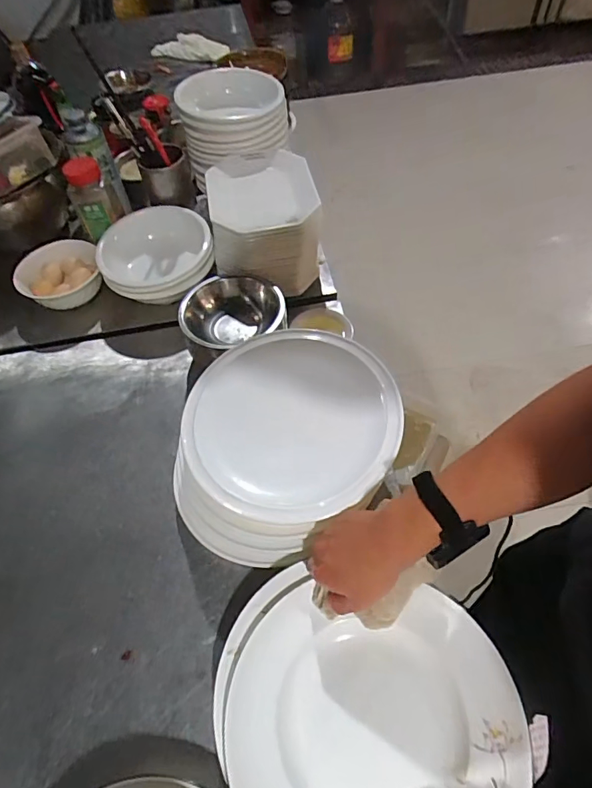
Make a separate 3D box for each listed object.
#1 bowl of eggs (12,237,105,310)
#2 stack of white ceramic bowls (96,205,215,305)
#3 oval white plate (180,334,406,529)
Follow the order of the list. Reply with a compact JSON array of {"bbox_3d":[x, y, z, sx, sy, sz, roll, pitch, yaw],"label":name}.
[{"bbox_3d":[-0.483,-0.245,0.957,0.160,0.057,0.147,-2,56,3],"label":"bowl of eggs"},{"bbox_3d":[-0.272,-0.272,0.931,0.219,0.086,0.202,-10,56,-3],"label":"stack of white ceramic bowls"},{"bbox_3d":[-0.008,0.031,0.640,0.284,0.026,0.280,-13,56,-5],"label":"oval white plate"}]

